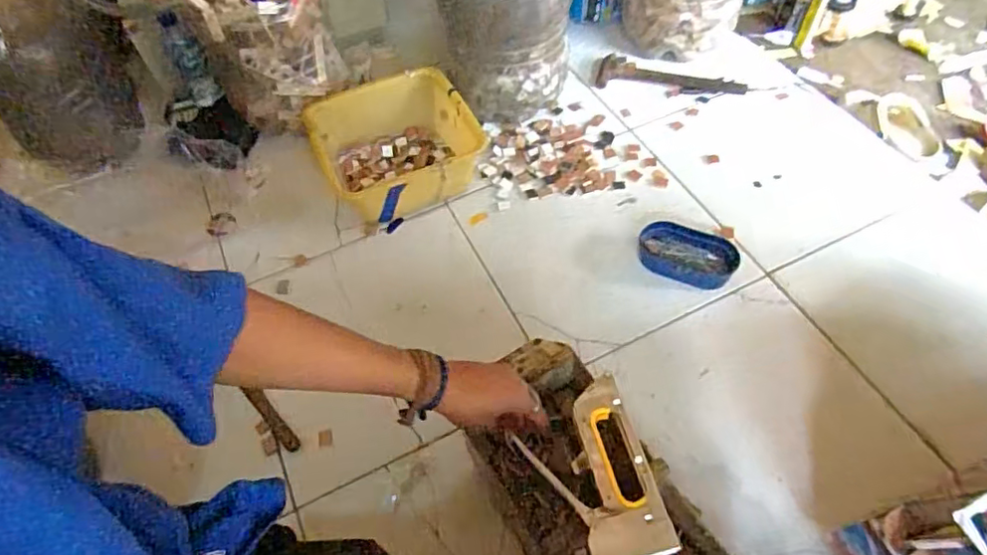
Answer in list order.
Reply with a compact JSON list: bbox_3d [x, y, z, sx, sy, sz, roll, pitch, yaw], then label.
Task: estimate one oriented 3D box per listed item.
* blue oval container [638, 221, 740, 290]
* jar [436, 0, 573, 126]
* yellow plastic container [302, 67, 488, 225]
[{"bbox_3d":[0.316,-0.038,0.966,0.158,0.041,0.089,26,62,20],"label":"blue oval container"},{"bbox_3d":[0.021,-0.484,1.126,0.223,0.313,0.250,-7,56,0],"label":"jar"},{"bbox_3d":[-0.173,-0.235,1.072,0.280,0.138,0.273,-20,57,-9],"label":"yellow plastic container"}]

